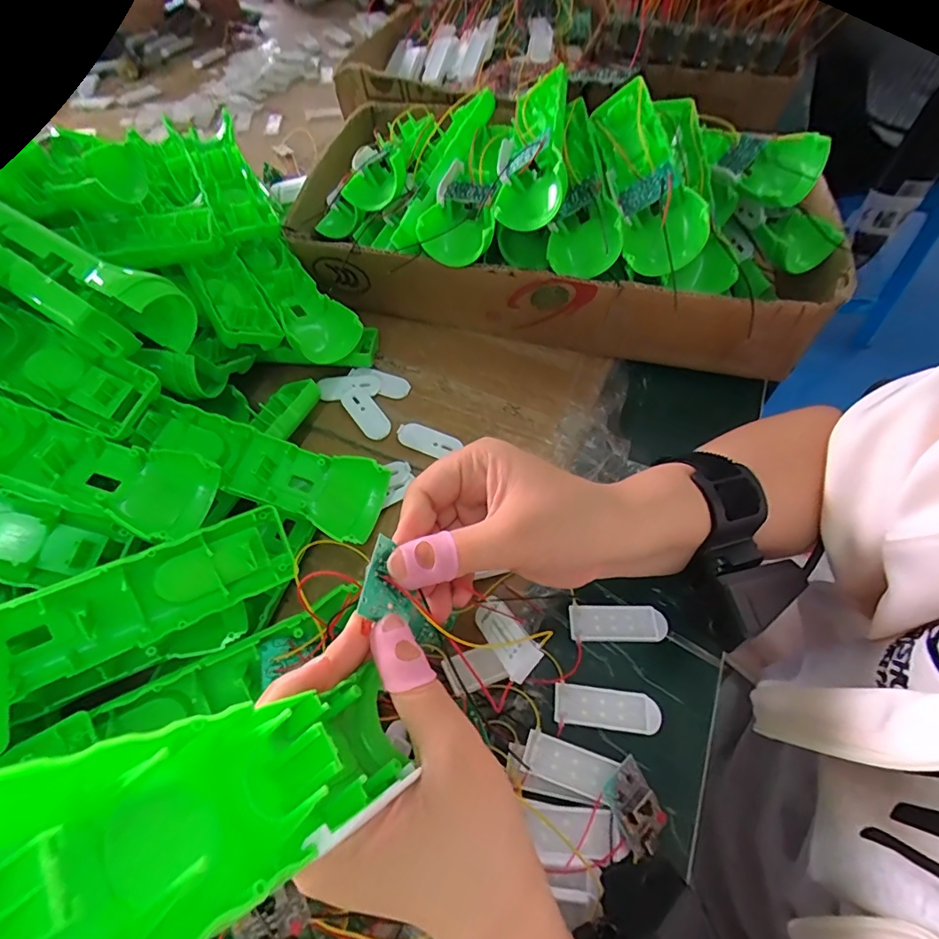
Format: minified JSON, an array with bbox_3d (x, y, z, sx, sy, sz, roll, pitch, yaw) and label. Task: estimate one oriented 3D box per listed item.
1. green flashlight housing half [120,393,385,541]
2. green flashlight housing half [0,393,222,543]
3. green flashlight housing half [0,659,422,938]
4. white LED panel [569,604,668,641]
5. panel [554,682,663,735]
[{"bbox_3d":[-0.125,-0.002,0.300,0.147,0.025,0.045,23,57,-3],"label":"green flashlight housing half"},{"bbox_3d":[-0.218,-0.008,0.251,0.161,0.021,0.045,22,55,-15],"label":"green flashlight housing half"},{"bbox_3d":[-0.058,0.080,0.119,0.042,0.130,0.020,42,92,22],"label":"green flashlight housing half"},{"bbox_3d":[0.090,0.093,0.298,0.057,0.008,0.020,1,58,2],"label":"white LED panel"},{"bbox_3d":[0.076,0.132,0.273,0.057,0.005,0.021,5,59,5],"label":"panel"}]

